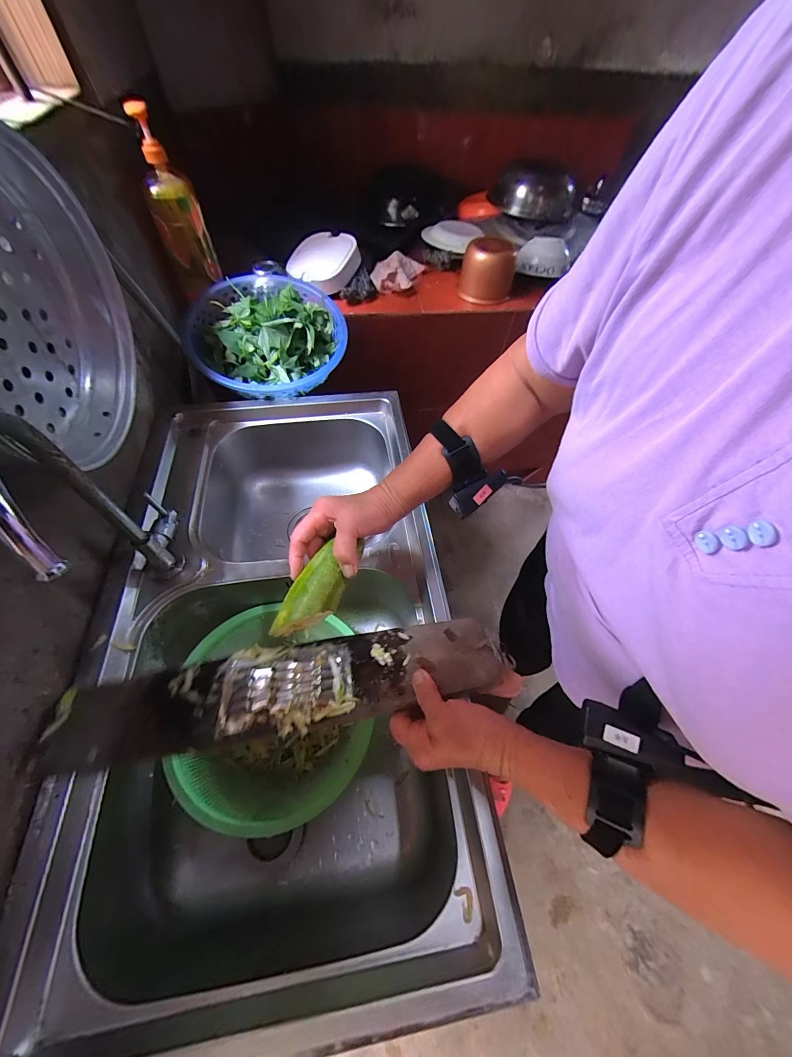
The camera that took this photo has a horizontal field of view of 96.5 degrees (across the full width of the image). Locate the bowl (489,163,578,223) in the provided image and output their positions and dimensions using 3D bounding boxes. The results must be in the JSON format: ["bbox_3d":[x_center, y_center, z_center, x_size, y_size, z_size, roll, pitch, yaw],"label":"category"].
[{"bbox_3d":[0.432,-1.068,1.116,0.262,0.082,0.262,18,59,9],"label":"bowl"}]

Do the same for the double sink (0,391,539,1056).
[{"bbox_3d":[-0.159,0.135,0.559,0.455,0.204,0.797,-5,58,-5],"label":"double sink"}]

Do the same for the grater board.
[{"bbox_3d":[-0.122,0.173,0.388,0.468,0.030,0.089,-9,59,-7],"label":"grater board"}]

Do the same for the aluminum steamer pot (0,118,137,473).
[{"bbox_3d":[-0.355,-0.192,0.351,0.091,0.231,0.275,-3,58,-4],"label":"aluminum steamer pot"}]

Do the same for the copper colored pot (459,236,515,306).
[{"bbox_3d":[0.220,-0.626,0.855,0.118,0.097,0.138,12,58,5],"label":"copper colored pot"}]

